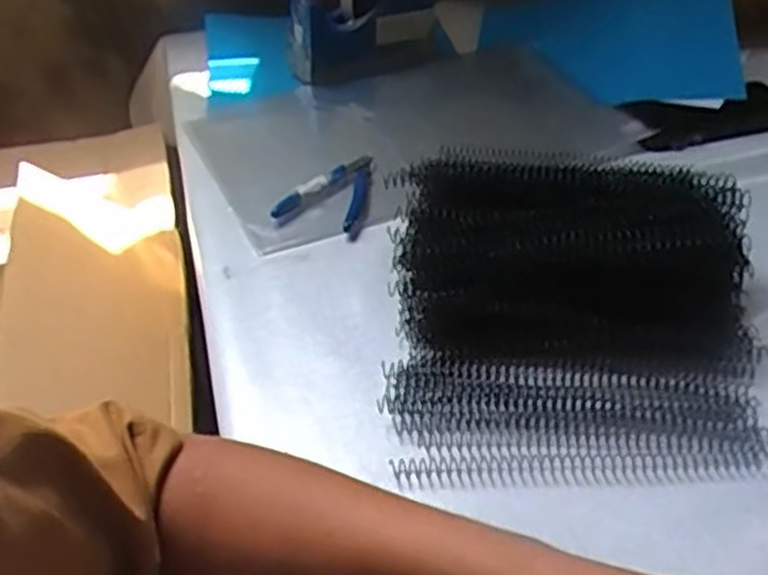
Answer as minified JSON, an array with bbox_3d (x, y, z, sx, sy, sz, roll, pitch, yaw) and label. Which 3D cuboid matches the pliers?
[{"bbox_3d":[-0.045,-0.086,0.672,0.068,0.020,0.101,9,41,11],"label":"pliers"}]

